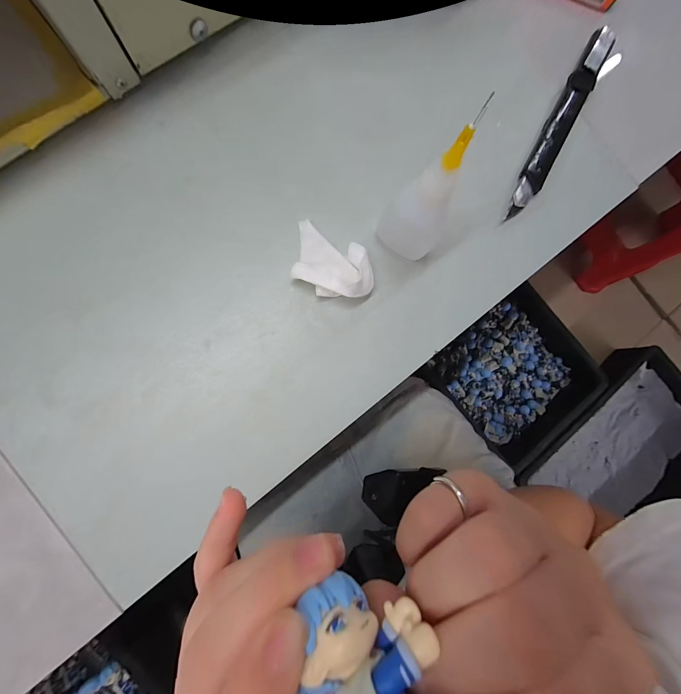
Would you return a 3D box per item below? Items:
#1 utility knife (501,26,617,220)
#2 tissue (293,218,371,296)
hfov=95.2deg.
[{"bbox_3d":[0.143,-0.143,0.200,0.017,0.011,0.139,28,84,-3],"label":"utility knife"},{"bbox_3d":[-0.006,-0.047,0.178,0.052,0.017,0.036,29,84,-4],"label":"tissue"}]

